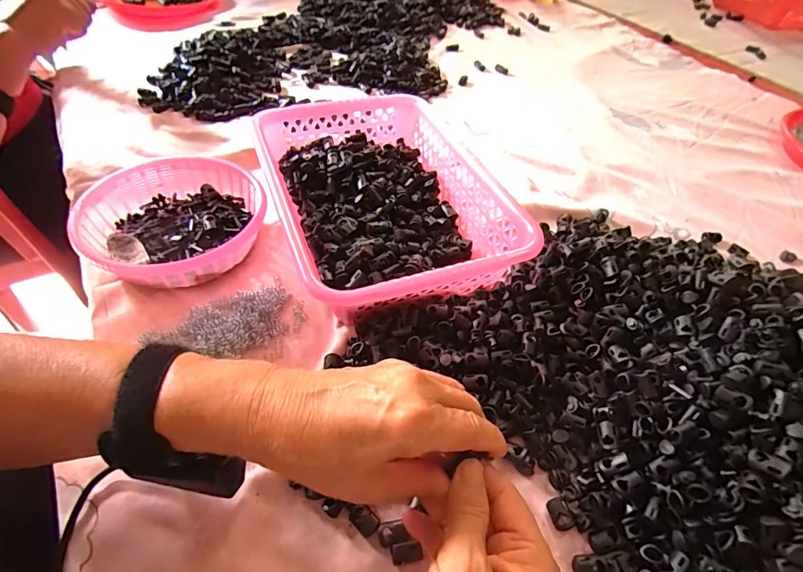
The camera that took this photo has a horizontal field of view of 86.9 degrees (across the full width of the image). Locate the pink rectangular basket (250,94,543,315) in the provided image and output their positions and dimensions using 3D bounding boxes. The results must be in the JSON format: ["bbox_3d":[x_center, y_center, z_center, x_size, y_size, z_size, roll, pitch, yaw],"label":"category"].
[{"bbox_3d":[-0.023,-0.091,0.449,0.211,0.072,0.300,-17,53,-20],"label":"pink rectangular basket"}]

